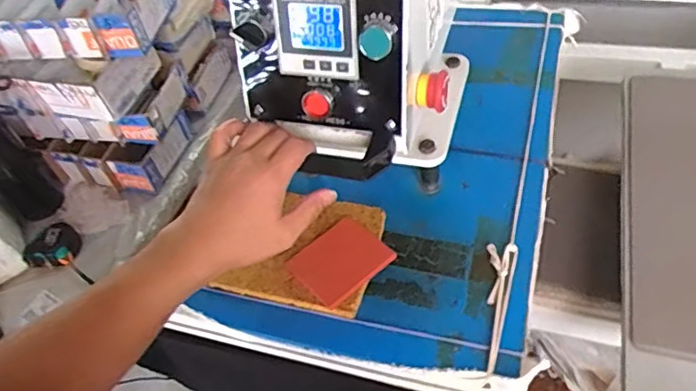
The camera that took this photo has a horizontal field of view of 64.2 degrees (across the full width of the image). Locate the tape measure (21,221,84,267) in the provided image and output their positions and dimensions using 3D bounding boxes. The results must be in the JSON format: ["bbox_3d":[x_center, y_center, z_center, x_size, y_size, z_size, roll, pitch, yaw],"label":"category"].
[{"bbox_3d":[-0.508,0.086,0.955,0.084,0.038,0.070,-15,50,-3],"label":"tape measure"}]

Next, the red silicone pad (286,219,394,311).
[{"bbox_3d":[-0.009,0.071,0.607,0.091,0.008,0.081,-39,51,-18],"label":"red silicone pad"}]

